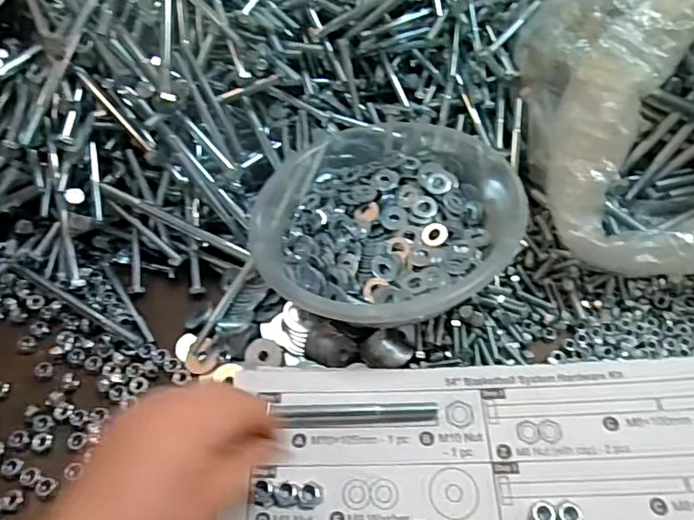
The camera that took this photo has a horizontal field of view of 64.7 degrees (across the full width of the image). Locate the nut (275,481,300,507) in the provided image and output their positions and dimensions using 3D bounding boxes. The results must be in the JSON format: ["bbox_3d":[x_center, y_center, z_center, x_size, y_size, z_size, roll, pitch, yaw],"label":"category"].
[{"bbox_3d":[-0.034,0.136,0.319,0.014,0.005,0.014,-3,53,4],"label":"nut"}]

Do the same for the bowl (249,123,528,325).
[{"bbox_3d":[0.025,-0.040,0.417,0.190,0.062,0.188,-3,53,4],"label":"bowl"}]

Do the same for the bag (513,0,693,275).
[{"bbox_3d":[0.236,-0.113,0.392,0.194,0.150,0.219,3,54,6],"label":"bag"}]

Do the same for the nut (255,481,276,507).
[{"bbox_3d":[-0.048,0.136,0.319,0.013,0.005,0.014,-3,53,4],"label":"nut"}]

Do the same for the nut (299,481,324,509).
[{"bbox_3d":[-0.021,0.137,0.319,0.014,0.004,0.015,-2,53,5],"label":"nut"}]

